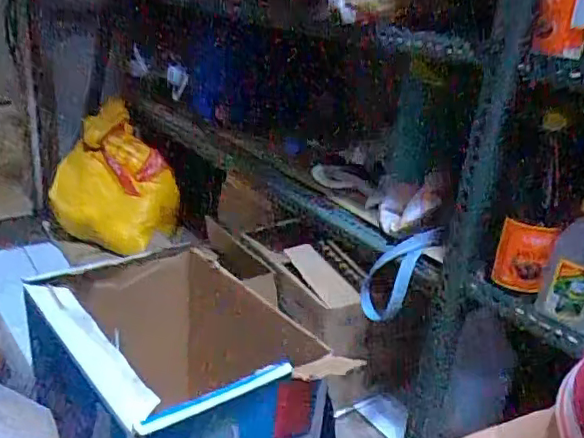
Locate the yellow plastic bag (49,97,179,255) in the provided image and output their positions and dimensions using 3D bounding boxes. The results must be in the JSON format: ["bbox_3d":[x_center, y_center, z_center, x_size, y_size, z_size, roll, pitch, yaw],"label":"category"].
[{"bbox_3d":[-0.506,-0.102,1.657,0.330,0.368,0.310,-4,24,-22],"label":"yellow plastic bag"}]

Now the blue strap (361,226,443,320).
[{"bbox_3d":[0.184,0.088,0.974,0.080,0.196,0.041,28,18,-16],"label":"blue strap"}]

